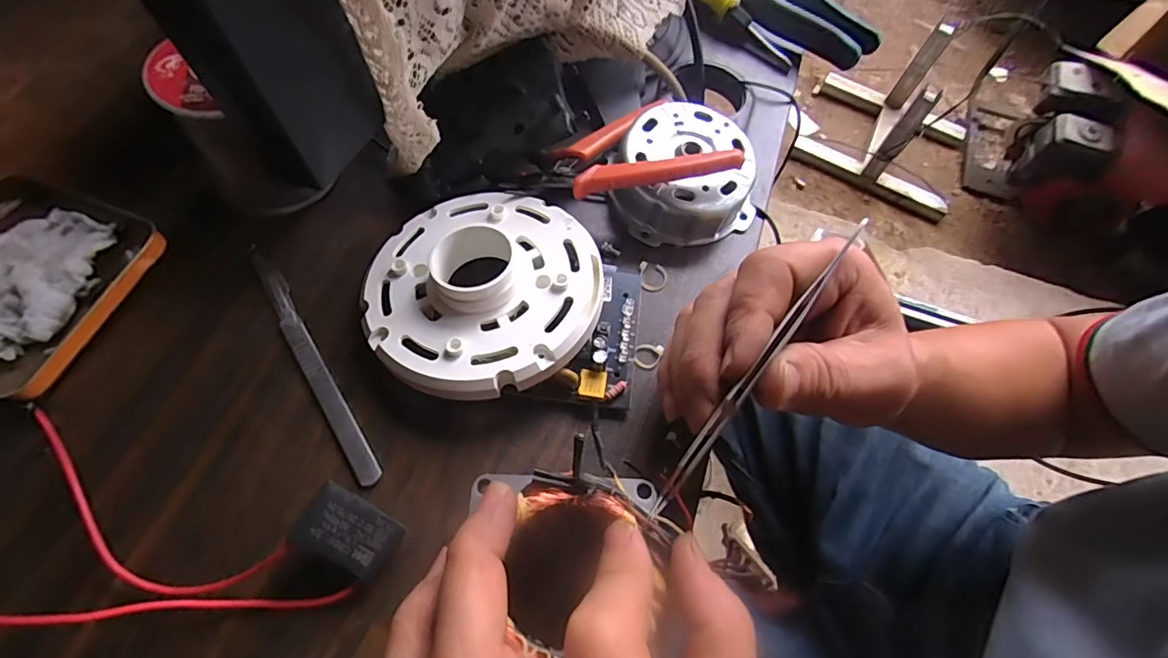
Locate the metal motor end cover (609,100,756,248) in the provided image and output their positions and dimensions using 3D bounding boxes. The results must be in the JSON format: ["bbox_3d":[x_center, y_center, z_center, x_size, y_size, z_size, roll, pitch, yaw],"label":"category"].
[{"bbox_3d":[0.056,-0.087,0.295,0.076,0.029,0.074,-26,68,-18],"label":"metal motor end cover"}]

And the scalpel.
[{"bbox_3d":[-0.129,0.013,0.245,0.011,0.004,0.136,-29,69,-19],"label":"scalpel"}]

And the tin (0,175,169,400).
[{"bbox_3d":[-0.270,-0.027,0.240,0.099,0.017,0.096,19,62,4],"label":"tin"}]

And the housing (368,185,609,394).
[{"bbox_3d":[-0.048,-0.022,0.253,0.109,0.031,0.114,3,62,-5],"label":"housing"}]

